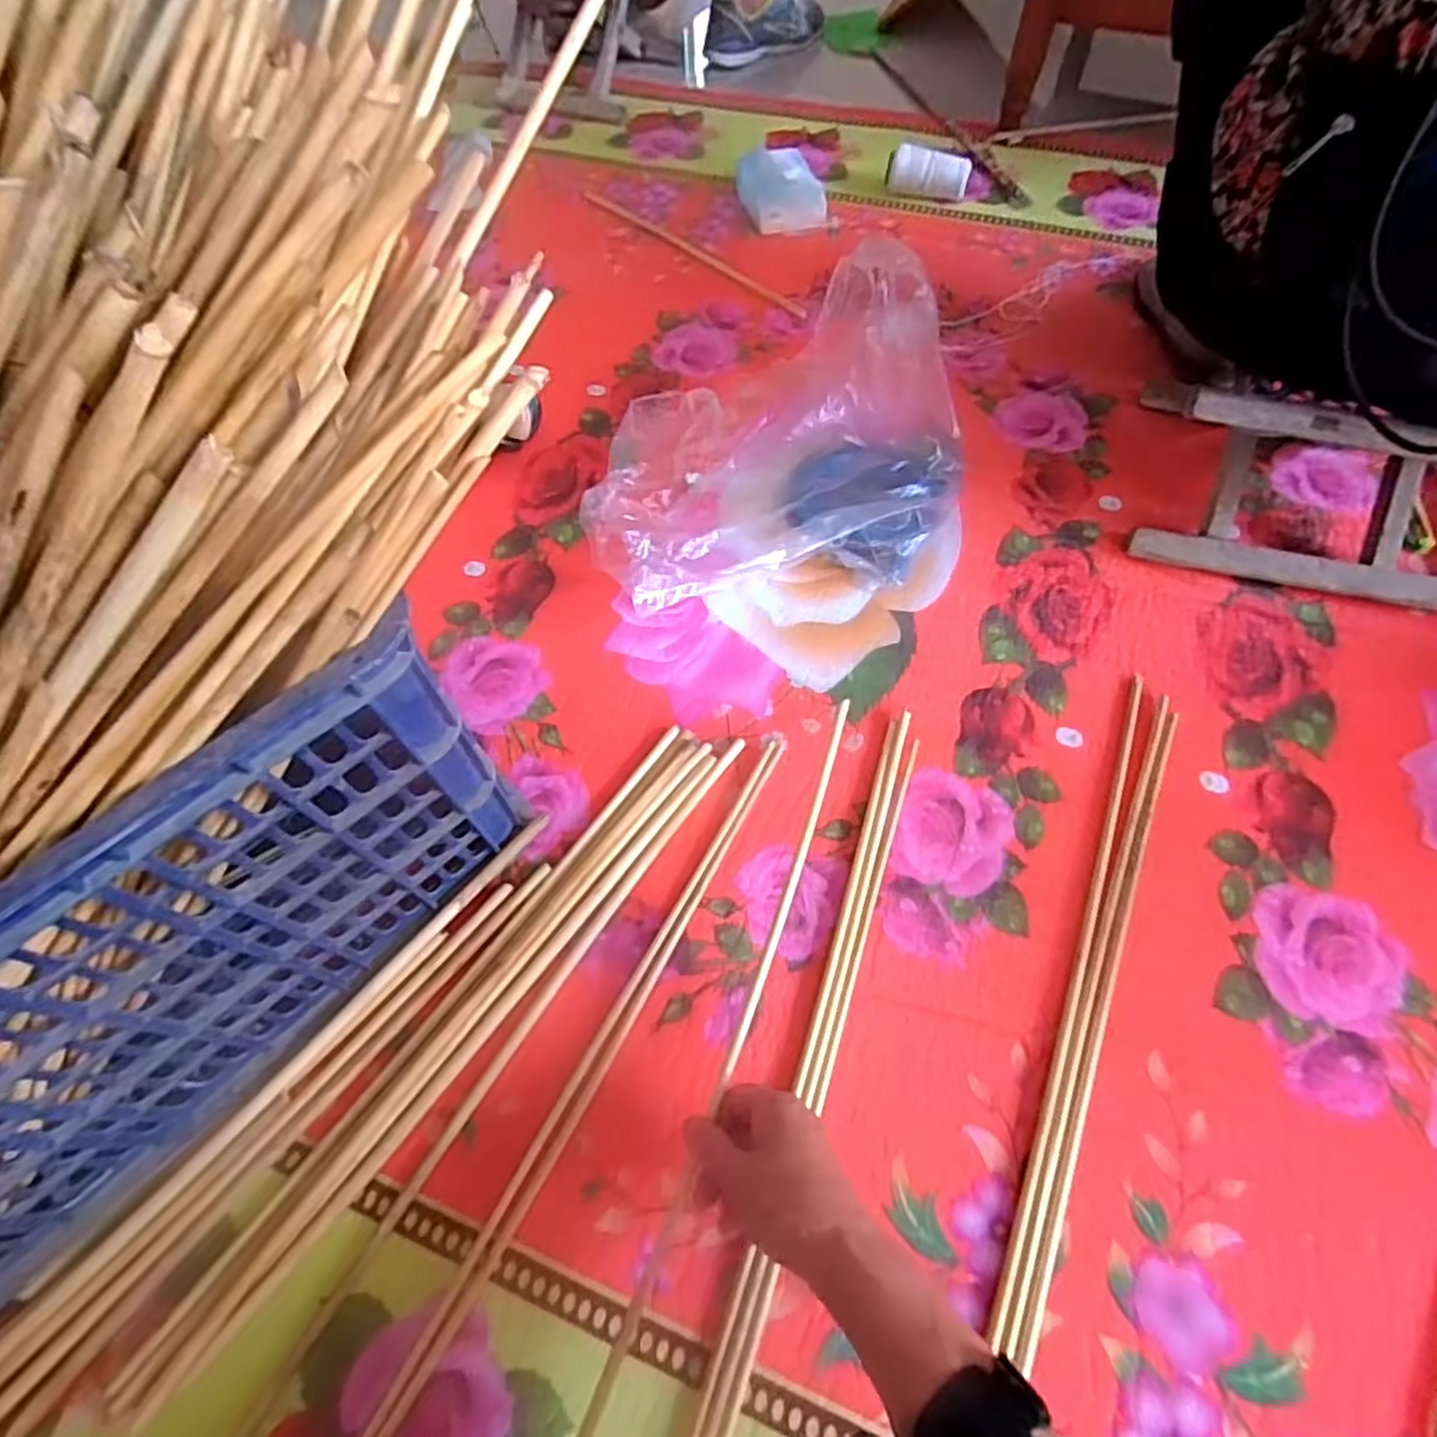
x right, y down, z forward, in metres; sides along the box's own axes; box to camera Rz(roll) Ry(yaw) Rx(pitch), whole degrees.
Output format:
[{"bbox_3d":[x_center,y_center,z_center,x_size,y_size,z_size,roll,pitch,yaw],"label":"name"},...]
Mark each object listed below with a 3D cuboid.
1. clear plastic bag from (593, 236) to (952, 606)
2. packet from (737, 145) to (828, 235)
[{"bbox_3d":[0.041,-0.277,0.694,0.340,0.176,0.291,-12,61,-4],"label":"clear plastic bag"},{"bbox_3d":[0.089,-0.748,1.036,0.117,0.049,0.157,-13,61,-5],"label":"packet"}]

